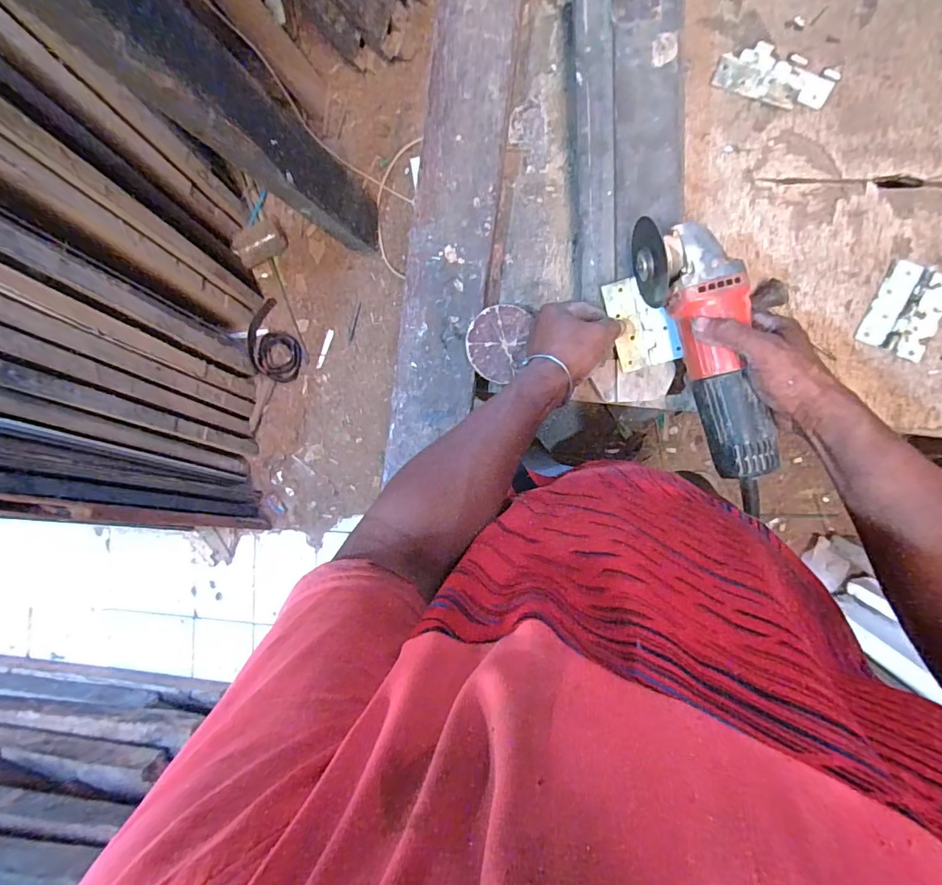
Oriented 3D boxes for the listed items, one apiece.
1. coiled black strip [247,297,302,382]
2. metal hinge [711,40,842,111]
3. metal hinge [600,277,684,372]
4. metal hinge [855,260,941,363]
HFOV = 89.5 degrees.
[{"bbox_3d":[-0.549,-0.286,1.321,0.140,0.042,0.228,1,92,8],"label":"coiled black strip"},{"bbox_3d":[0.347,-0.416,0.542,0.125,0.009,0.056,23,95,7],"label":"metal hinge"},{"bbox_3d":[0.185,-0.130,0.514,0.063,0.005,0.096,-15,96,18],"label":"metal hinge"},{"bbox_3d":[0.490,-0.147,0.530,0.069,0.008,0.095,25,95,6],"label":"metal hinge"}]

